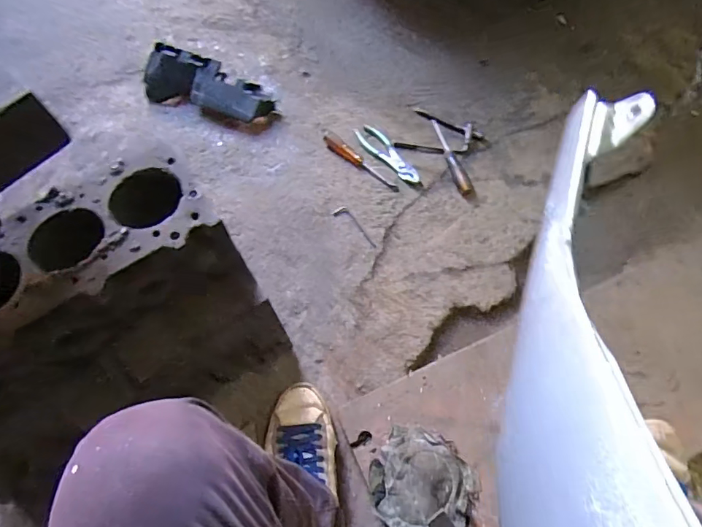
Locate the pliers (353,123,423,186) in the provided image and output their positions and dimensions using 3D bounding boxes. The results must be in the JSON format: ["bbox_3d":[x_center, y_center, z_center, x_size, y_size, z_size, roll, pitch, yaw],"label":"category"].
[{"bbox_3d":[0.076,-0.230,0.985,0.055,0.007,0.197,-28,61,-15],"label":"pliers"}]

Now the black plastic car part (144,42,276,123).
[{"bbox_3d":[-0.336,-0.400,1.061,0.318,0.088,0.104,23,62,14],"label":"black plastic car part"}]

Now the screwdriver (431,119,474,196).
[{"bbox_3d":[0.208,-0.227,0.977,0.027,0.022,0.208,-12,58,-6],"label":"screwdriver"}]

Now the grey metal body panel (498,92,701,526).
[{"bbox_3d":[0.151,0.075,0.275,0.107,0.142,0.408,3,60,4],"label":"grey metal body panel"}]

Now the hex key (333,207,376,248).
[{"bbox_3d":[0.012,-0.073,0.908,0.029,0.004,0.115,-37,64,-20],"label":"hex key"}]

